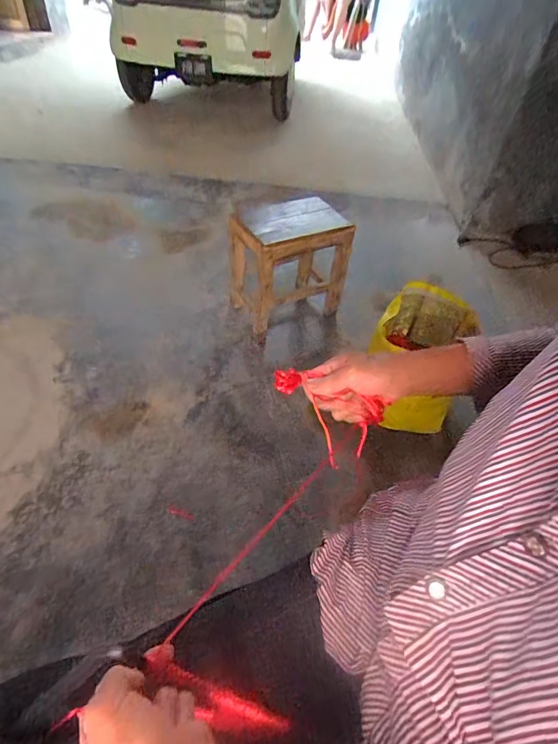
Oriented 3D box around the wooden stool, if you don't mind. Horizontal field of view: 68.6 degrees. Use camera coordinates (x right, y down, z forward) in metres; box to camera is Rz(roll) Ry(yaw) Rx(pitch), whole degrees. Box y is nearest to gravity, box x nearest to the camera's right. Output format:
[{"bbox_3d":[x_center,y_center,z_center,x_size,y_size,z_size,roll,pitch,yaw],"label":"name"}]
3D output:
[{"bbox_3d":[0.024,-0.287,1.144,0.299,0.312,0.183,-13,49,-19],"label":"wooden stool"}]

